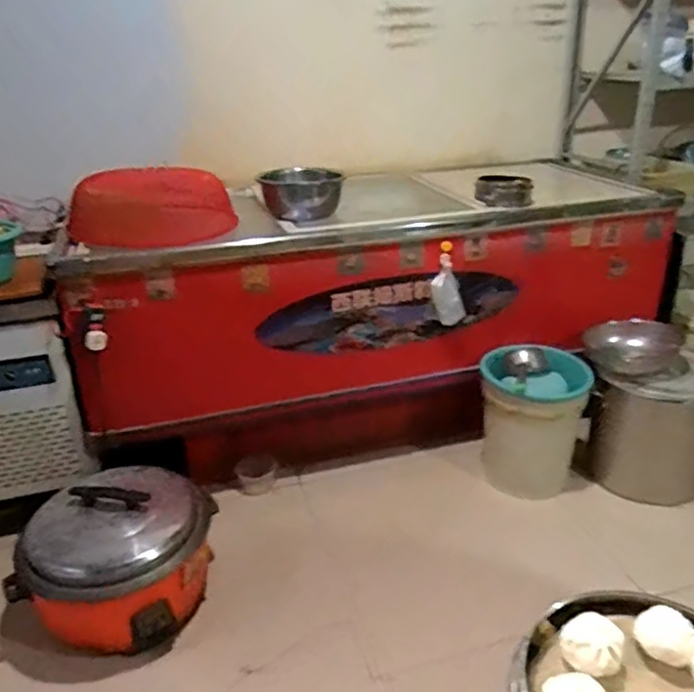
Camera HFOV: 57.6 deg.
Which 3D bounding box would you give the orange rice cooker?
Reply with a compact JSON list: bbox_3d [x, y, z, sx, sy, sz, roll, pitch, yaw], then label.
[{"bbox_3d":[-0.585,0.559,1.665,0.452,0.302,0.418,-2,26,1],"label":"orange rice cooker"}]

